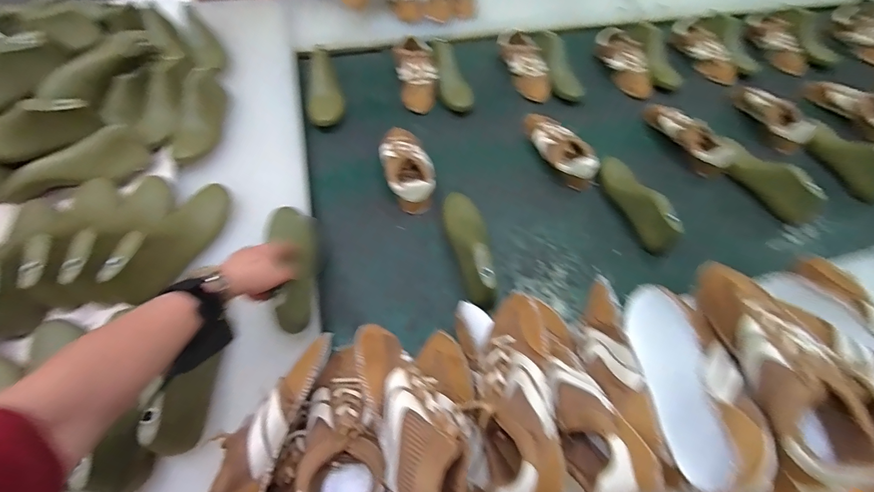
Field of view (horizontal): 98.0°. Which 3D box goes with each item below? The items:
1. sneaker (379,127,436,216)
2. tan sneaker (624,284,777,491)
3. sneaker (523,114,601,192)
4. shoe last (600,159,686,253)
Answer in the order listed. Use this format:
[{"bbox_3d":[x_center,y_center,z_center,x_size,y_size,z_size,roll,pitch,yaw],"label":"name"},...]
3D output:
[{"bbox_3d":[-0.060,-0.162,0.779,0.097,0.074,0.189,-13,60,-11],"label":"sneaker"},{"bbox_3d":[0.273,0.141,0.417,0.076,0.065,0.235,5,41,0],"label":"tan sneaker"},{"bbox_3d":[0.265,-0.219,0.831,0.082,0.068,0.225,-20,62,-15],"label":"sneaker"},{"bbox_3d":[0.390,-0.092,0.743,0.062,0.069,0.225,-16,61,-12],"label":"shoe last"}]

